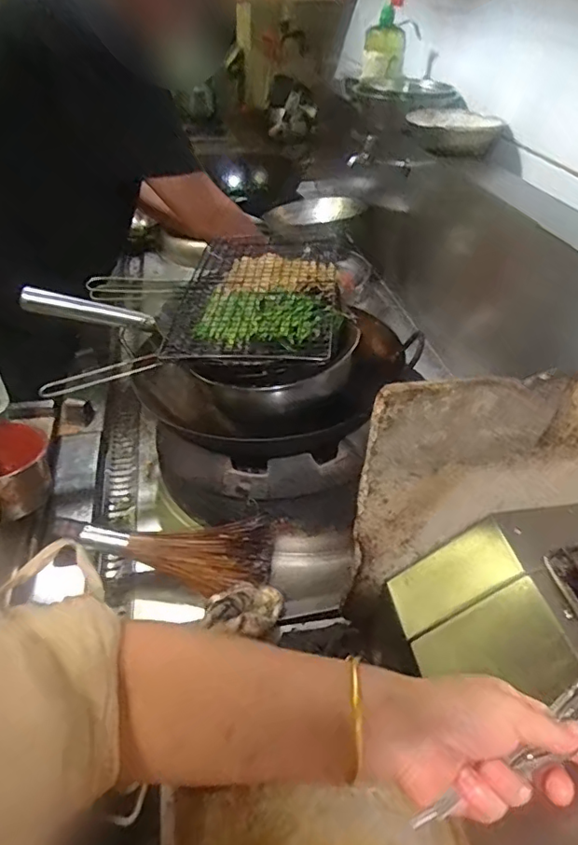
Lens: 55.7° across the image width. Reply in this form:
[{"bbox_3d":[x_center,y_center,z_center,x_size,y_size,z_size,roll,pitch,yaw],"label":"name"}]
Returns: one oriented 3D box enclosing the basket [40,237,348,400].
[{"bbox_3d":[-0.142,-0.184,0.921,0.463,0.087,0.333,-4,48,9],"label":"basket"}]

